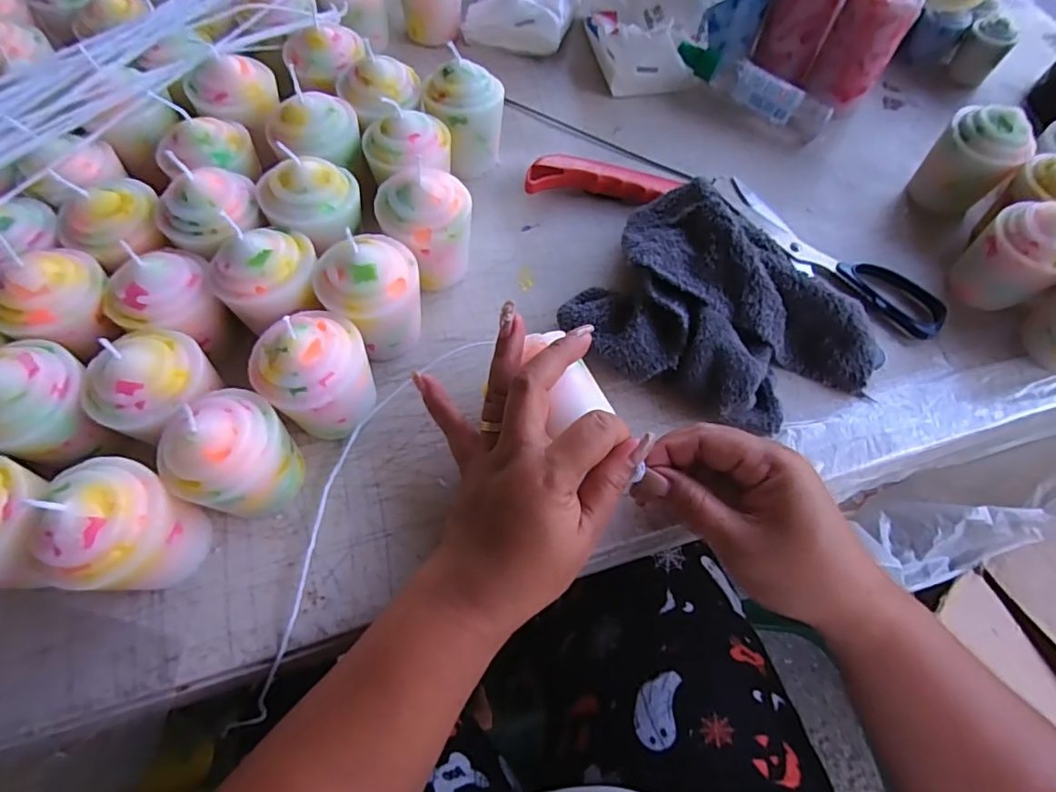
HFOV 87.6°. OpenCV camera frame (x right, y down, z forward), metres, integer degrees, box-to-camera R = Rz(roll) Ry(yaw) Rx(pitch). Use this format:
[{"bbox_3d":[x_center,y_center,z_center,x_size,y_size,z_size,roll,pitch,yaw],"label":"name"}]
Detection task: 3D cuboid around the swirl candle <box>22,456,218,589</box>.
[{"bbox_3d":[-0.187,0.064,0.258,0.047,0.069,0.052,20,66,7],"label":"swirl candle"}]

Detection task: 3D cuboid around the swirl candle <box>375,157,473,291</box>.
[{"bbox_3d":[-0.062,-0.101,0.353,0.058,0.075,0.052,-16,66,-9],"label":"swirl candle"}]

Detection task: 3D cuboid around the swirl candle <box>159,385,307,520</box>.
[{"bbox_3d":[-0.151,0.029,0.281,0.055,0.069,0.054,1,65,-2],"label":"swirl candle"}]

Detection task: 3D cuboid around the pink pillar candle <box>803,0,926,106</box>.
[{"bbox_3d":[0.266,-0.281,0.445,0.052,0.094,0.050,30,67,11],"label":"pink pillar candle"}]

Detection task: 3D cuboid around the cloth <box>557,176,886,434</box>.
[{"bbox_3d":[0.117,-0.044,0.340,0.171,0.064,0.124,41,70,16],"label":"cloth"}]

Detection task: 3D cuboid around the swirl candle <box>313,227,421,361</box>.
[{"bbox_3d":[-0.089,-0.057,0.325,0.057,0.069,0.048,-30,69,-15],"label":"swirl candle"}]

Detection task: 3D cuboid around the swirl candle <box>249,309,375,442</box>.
[{"bbox_3d":[-0.112,-0.009,0.301,0.057,0.068,0.046,-41,72,-19],"label":"swirl candle"}]

